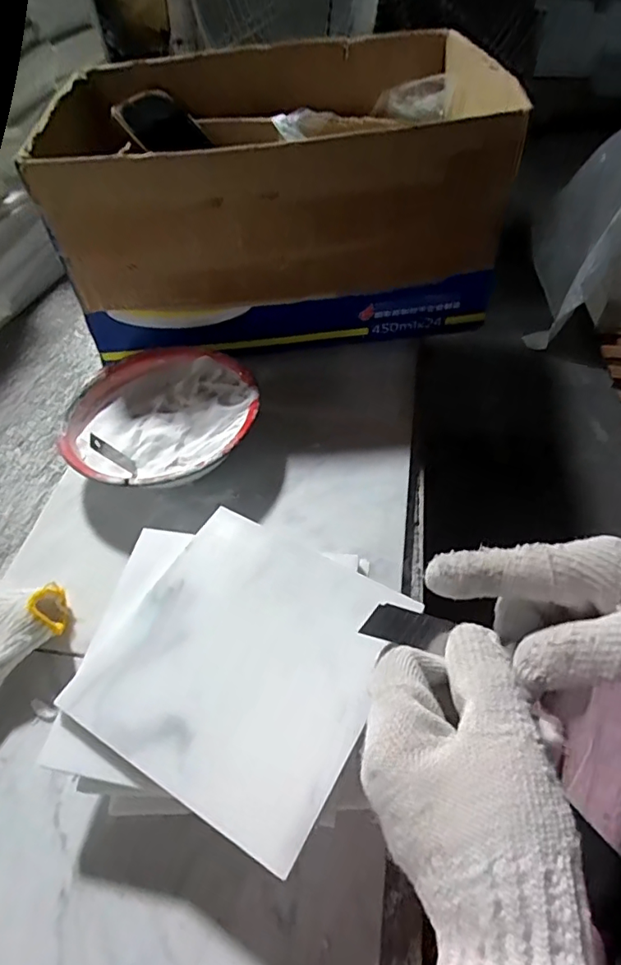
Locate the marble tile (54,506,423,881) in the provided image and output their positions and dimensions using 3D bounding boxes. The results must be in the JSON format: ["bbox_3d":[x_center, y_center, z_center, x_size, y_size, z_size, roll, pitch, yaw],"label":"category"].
[{"bbox_3d":[-0.038,0.098,0.306,0.148,0.011,0.150,24,58,20],"label":"marble tile"}]

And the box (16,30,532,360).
[{"bbox_3d":[-0.027,-0.307,0.584,0.406,0.215,0.311,-3,53,2],"label":"box"}]

